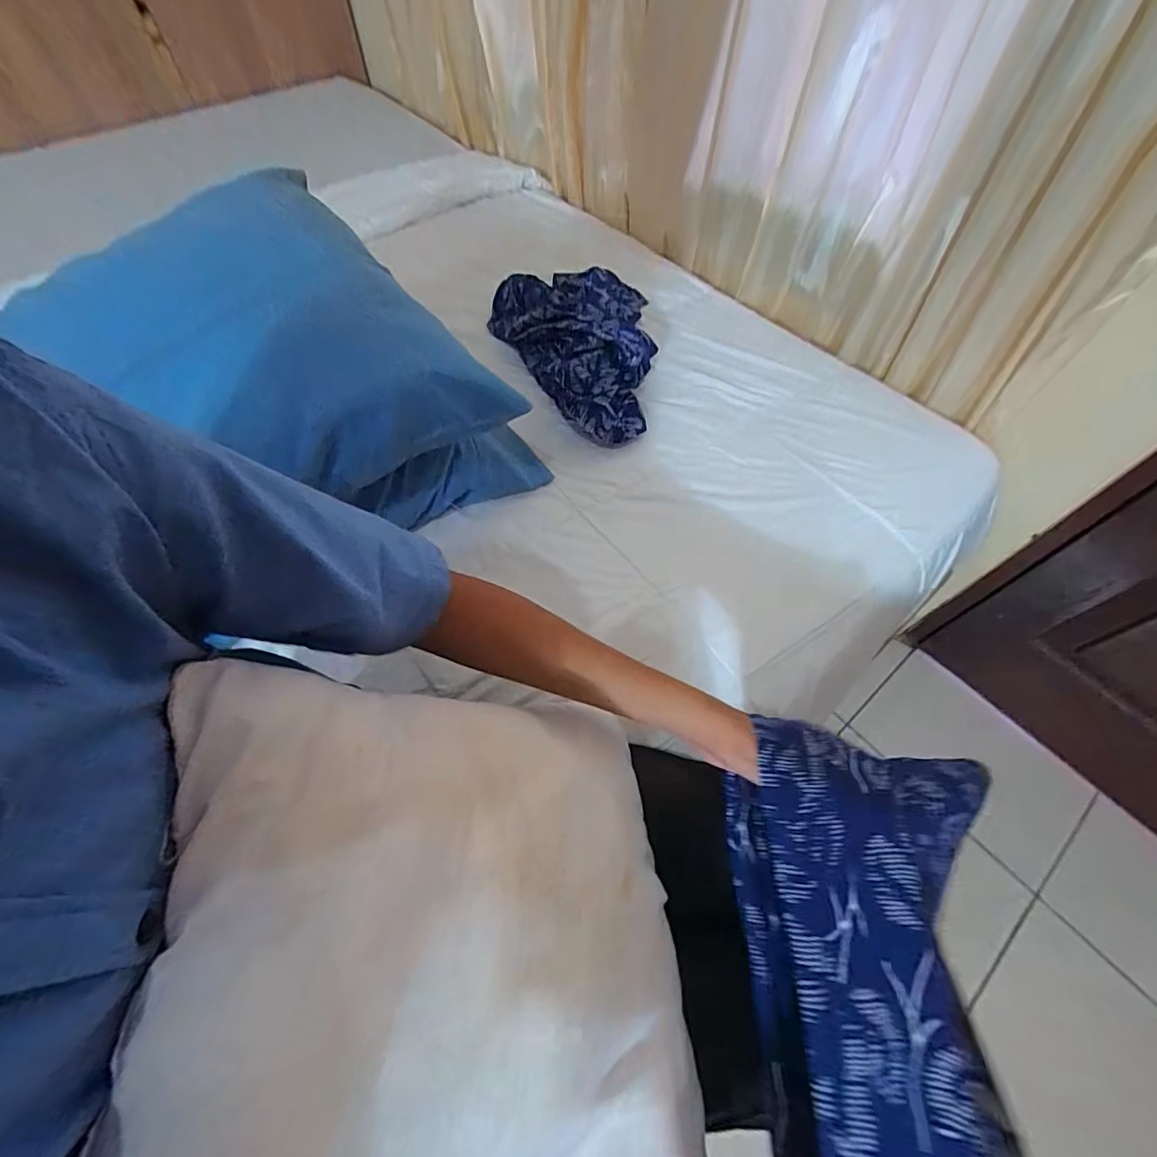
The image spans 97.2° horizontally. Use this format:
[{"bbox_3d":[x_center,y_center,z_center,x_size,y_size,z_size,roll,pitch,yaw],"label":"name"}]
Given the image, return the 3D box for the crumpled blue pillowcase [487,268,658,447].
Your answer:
[{"bbox_3d":[-0.020,-0.378,0.792,0.249,0.099,0.350,1,60,0],"label":"crumpled blue pillowcase"}]

